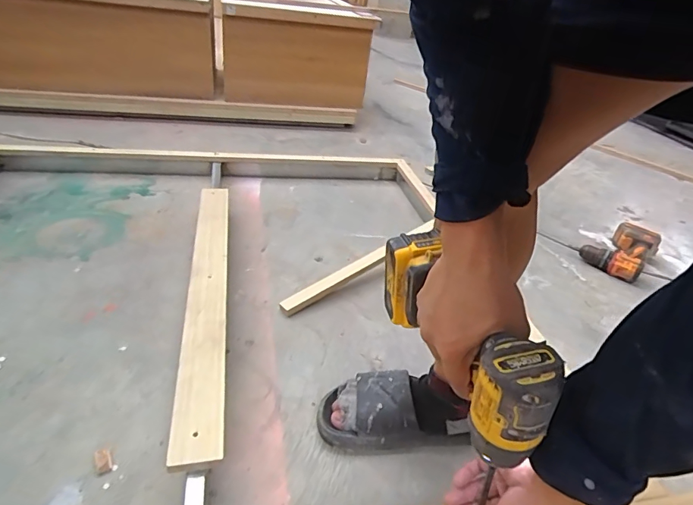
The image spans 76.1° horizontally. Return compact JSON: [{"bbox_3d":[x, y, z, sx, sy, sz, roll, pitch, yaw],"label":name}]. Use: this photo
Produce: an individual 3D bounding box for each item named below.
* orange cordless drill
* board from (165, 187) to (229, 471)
[{"bbox_3d":[0.758,-0.011,1.224,0.149,0.081,0.226,33,41,32],"label":"orange cordless drill"},{"bbox_3d":[-0.269,0.061,0.859,0.071,0.026,0.739,-2,34,-13],"label":"board"}]

